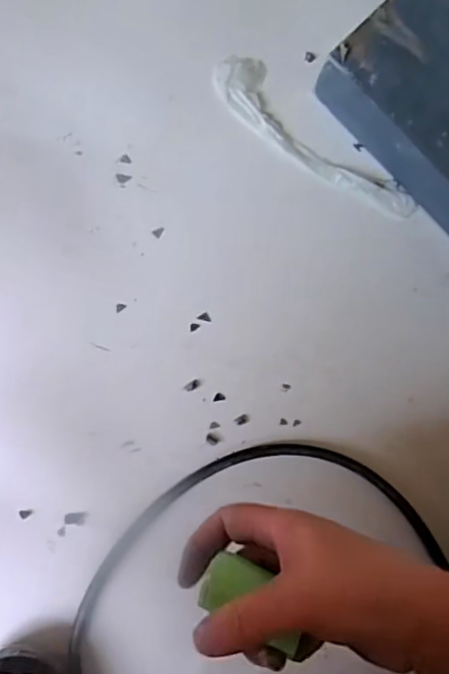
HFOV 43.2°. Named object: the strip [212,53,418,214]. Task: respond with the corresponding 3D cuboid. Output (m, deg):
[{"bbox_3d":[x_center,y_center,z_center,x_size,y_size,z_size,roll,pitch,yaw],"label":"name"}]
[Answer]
[{"bbox_3d":[0.071,-0.152,0.439,0.184,0.008,0.043,36,82,-4],"label":"strip"}]

